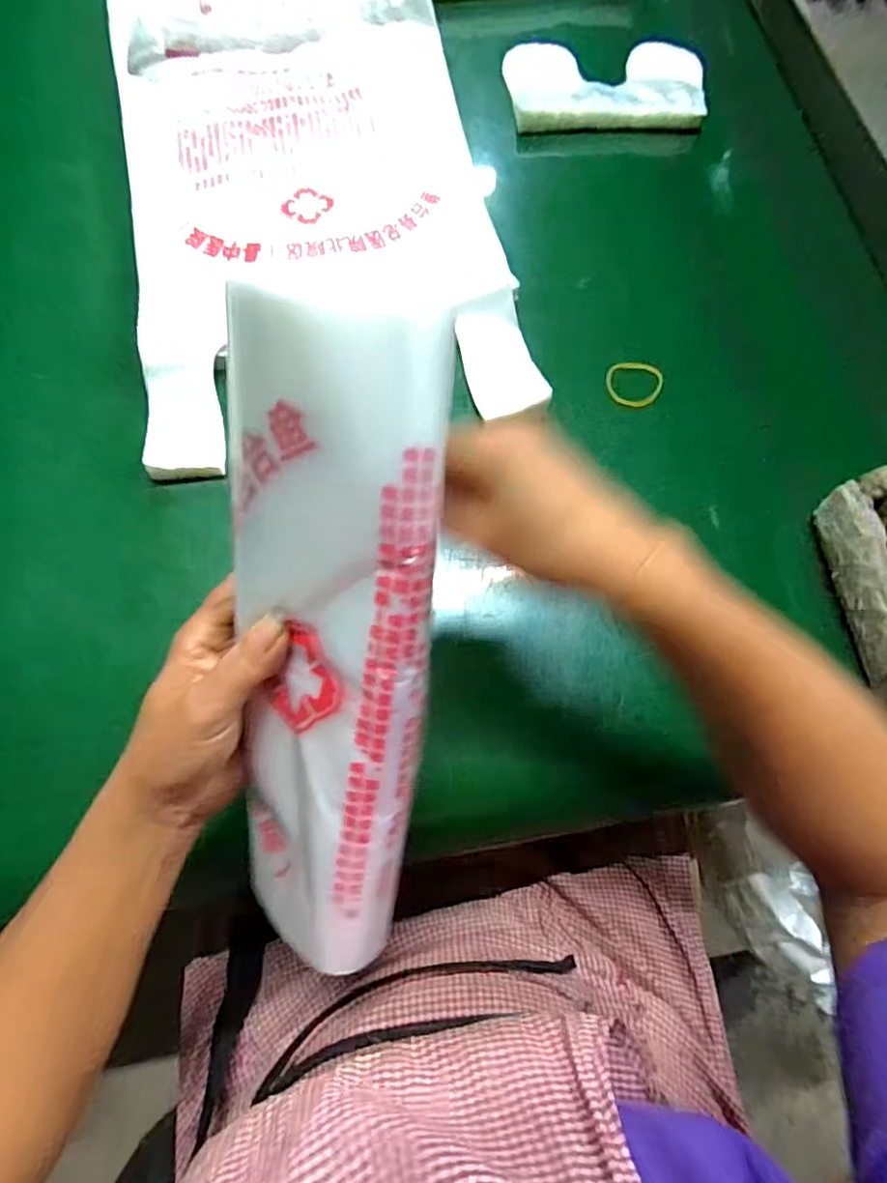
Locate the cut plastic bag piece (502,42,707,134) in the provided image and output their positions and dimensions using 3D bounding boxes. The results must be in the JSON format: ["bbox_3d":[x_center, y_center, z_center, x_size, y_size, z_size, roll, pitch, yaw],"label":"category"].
[{"bbox_3d":[0.158,-0.505,0.576,0.187,0.030,0.121,-3,71,-3],"label":"cut plastic bag piece"}]

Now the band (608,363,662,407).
[{"bbox_3d":[0.159,-0.172,0.482,0.046,0.006,0.039,-5,87,1],"label":"band"}]

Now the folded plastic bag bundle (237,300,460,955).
[{"bbox_3d":[-0.050,0.035,0.248,0.083,0.036,0.287,6,110,0],"label":"folded plastic bag bundle"}]

